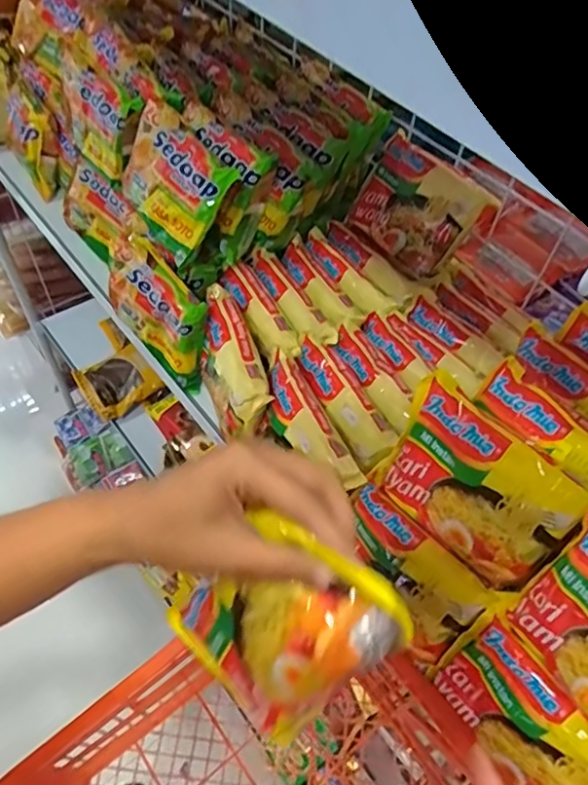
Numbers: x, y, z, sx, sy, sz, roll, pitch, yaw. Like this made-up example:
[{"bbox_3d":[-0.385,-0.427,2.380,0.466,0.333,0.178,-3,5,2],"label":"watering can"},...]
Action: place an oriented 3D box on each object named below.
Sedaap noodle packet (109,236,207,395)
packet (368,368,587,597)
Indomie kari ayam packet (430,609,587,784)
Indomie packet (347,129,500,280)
[{"bbox_3d":[-0.135,-0.075,0.563,0.047,0.096,0.122,-29,61,-24],"label":"Sedaap noodle packet"},{"bbox_3d":[0.127,0.064,0.400,0.028,0.100,0.127,-10,47,-49],"label":"packet"},{"bbox_3d":[0.155,0.215,0.371,0.029,0.083,0.128,-13,53,-48],"label":"Indomie kari ayam packet"},{"bbox_3d":[0.117,-0.176,0.553,0.124,0.098,0.018,49,28,24],"label":"Indomie packet"}]

